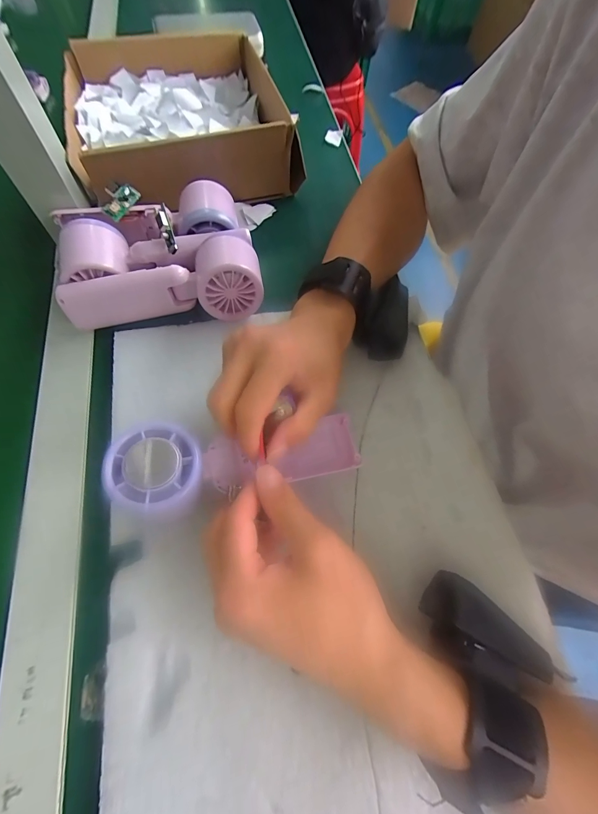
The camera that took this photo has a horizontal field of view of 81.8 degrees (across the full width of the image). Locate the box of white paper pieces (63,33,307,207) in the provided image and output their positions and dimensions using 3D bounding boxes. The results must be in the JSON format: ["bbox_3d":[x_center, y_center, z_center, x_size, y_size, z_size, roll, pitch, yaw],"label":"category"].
[{"bbox_3d":[-0.136,-0.327,0.388,0.226,0.068,0.237,-18,70,-13],"label":"box of white paper pieces"}]

